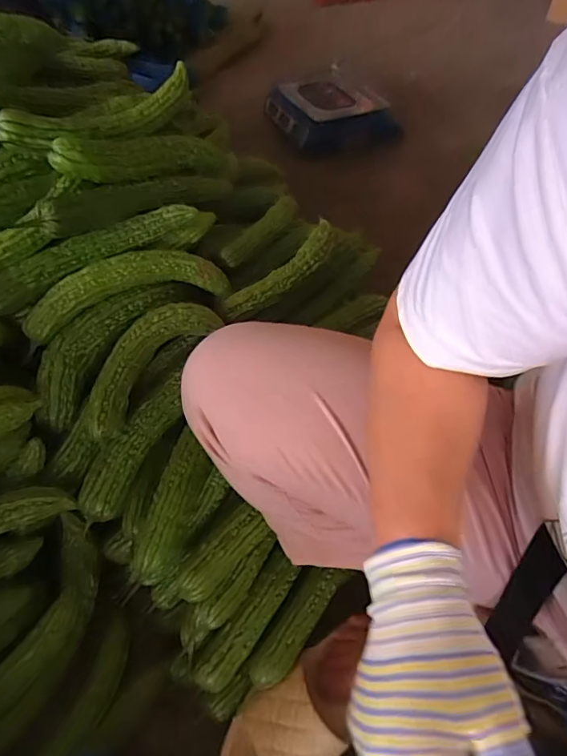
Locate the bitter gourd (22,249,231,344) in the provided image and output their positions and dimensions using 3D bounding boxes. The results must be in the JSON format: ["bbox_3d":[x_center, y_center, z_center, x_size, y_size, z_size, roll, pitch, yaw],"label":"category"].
[{"bbox_3d":[-0.190,-0.110,0.593,0.251,0.068,0.044,-20,54,-16],"label":"bitter gourd"}]

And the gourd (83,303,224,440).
[{"bbox_3d":[-0.162,-0.023,0.576,0.058,0.067,0.203,32,57,23],"label":"gourd"}]

